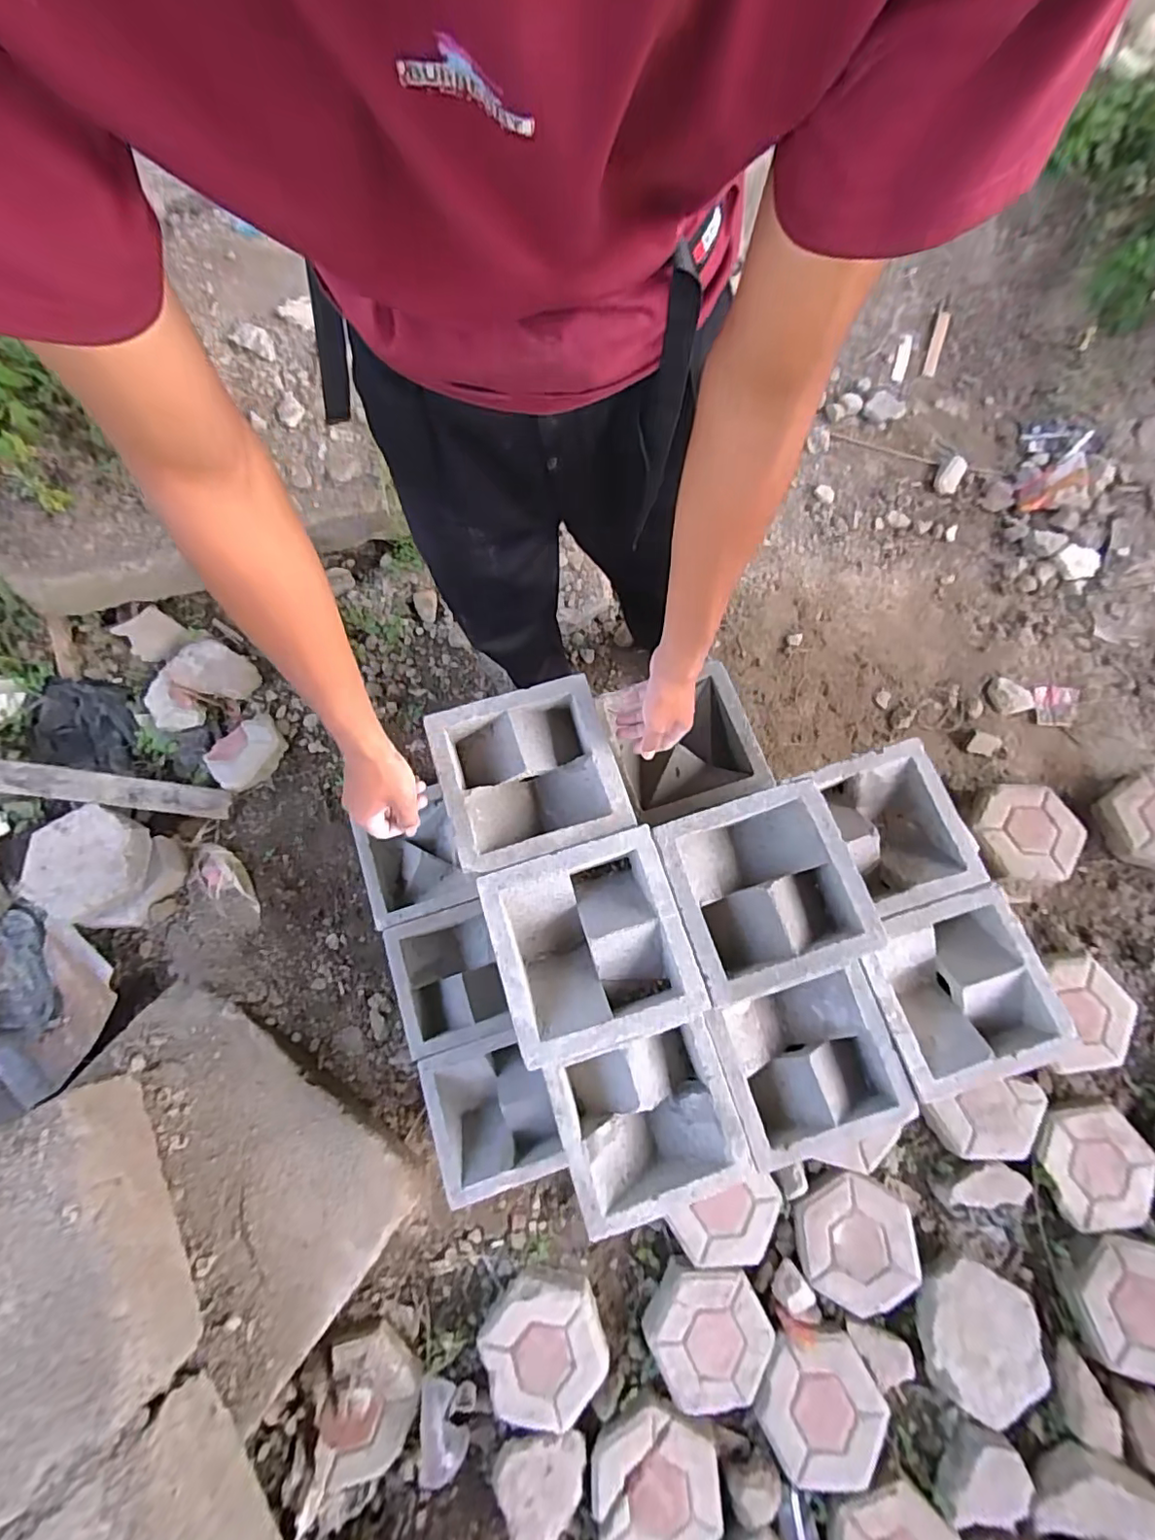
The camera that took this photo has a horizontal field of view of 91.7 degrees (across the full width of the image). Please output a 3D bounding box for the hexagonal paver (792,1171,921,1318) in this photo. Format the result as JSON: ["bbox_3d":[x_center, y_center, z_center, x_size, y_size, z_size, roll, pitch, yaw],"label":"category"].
[{"bbox_3d":[0.499,0.844,1.006,0.207,0.039,0.190,-26,76,-7],"label":"hexagonal paver"}]

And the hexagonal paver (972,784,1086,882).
[{"bbox_3d":[0.936,0.129,1.168,0.216,0.051,0.202,2,75,0],"label":"hexagonal paver"}]

